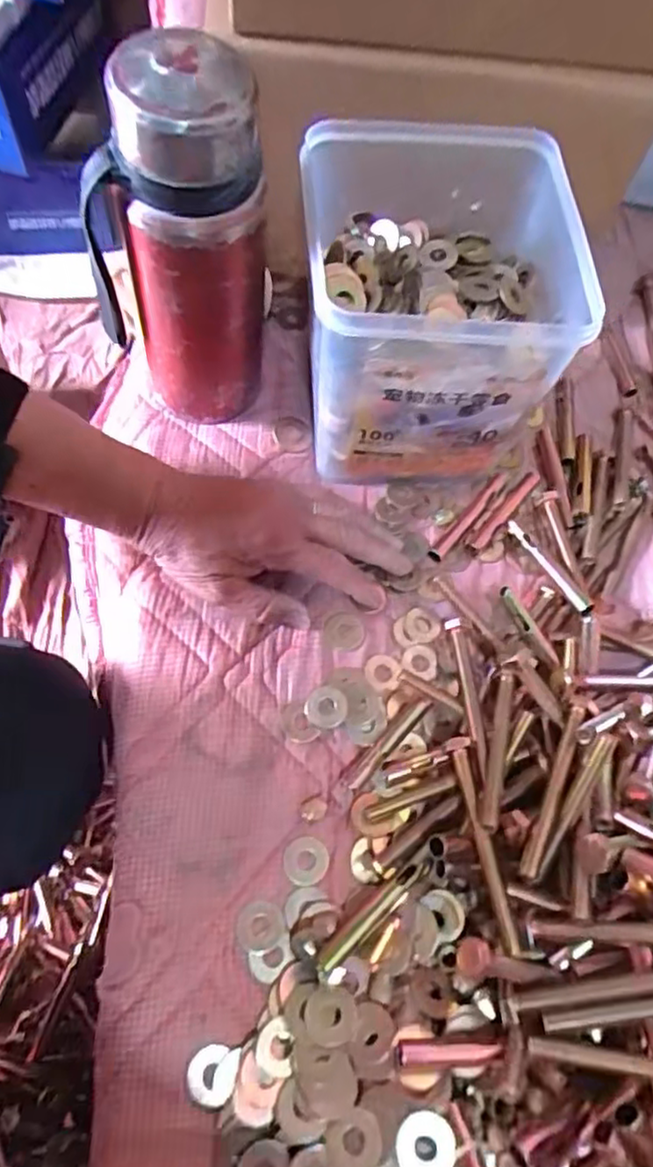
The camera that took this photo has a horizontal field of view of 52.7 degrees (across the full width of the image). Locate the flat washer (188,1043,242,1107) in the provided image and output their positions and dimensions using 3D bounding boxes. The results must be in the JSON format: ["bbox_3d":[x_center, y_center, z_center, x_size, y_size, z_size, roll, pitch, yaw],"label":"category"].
[{"bbox_3d":[-0.055,0.235,0.315,0.023,0.004,0.023,10,65,-1],"label":"flat washer"}]

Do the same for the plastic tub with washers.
[{"bbox_3d":[0.060,-0.167,0.424,0.143,0.166,0.149,1,66,-5],"label":"plastic tub with washers"}]

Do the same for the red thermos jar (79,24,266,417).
[{"bbox_3d":[-0.086,-0.183,0.392,0.097,0.209,0.068,-18,69,-13],"label":"red thermos jar"}]

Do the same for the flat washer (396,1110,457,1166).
[{"bbox_3d":[0.044,0.248,0.288,0.025,0.004,0.026,-2,72,6],"label":"flat washer"}]

